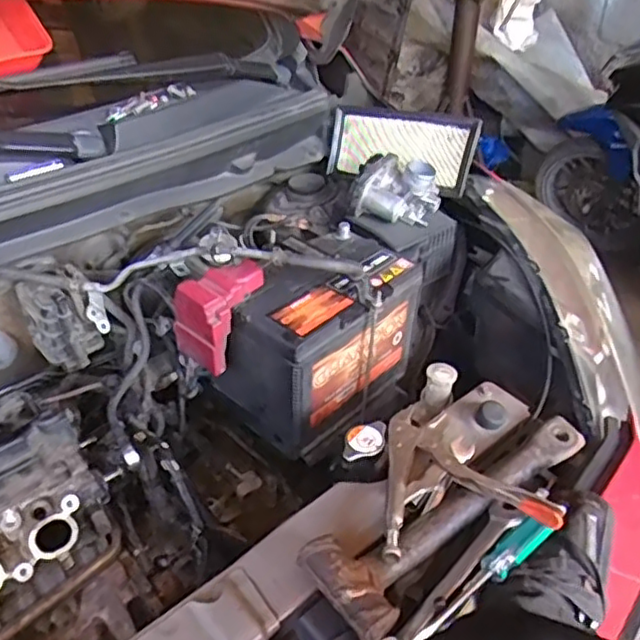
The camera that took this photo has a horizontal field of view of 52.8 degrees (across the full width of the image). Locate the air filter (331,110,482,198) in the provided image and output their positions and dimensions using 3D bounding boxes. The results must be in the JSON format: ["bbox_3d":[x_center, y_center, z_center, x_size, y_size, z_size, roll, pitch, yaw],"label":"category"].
[{"bbox_3d":[0.129,-0.278,1.041,0.245,0.109,0.042,17,22,30],"label":"air filter"}]

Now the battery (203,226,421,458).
[{"bbox_3d":[0.002,0.017,0.882,0.159,0.200,0.272,27,49,27],"label":"battery"}]

